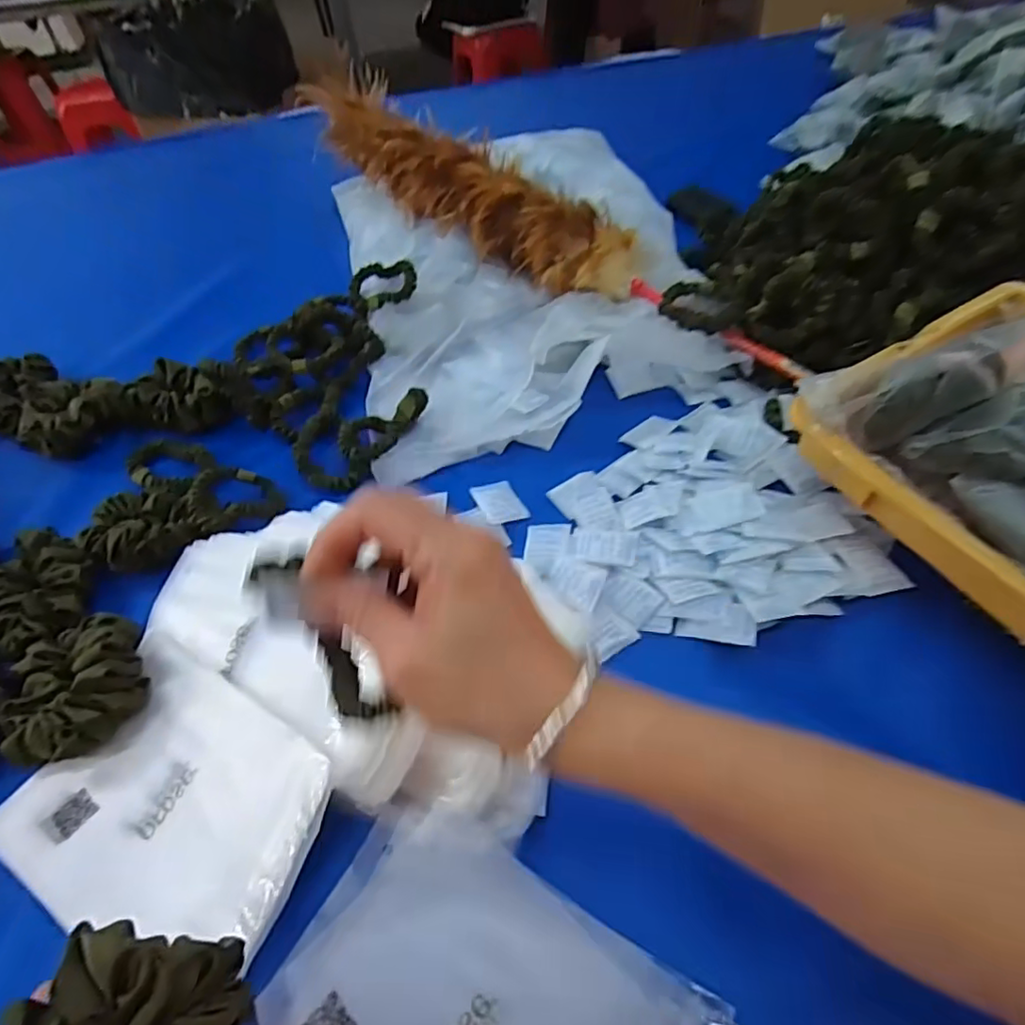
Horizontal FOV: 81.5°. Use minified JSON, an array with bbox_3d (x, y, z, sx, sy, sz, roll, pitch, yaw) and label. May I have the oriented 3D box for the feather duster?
[{"bbox_3d":[0.006,-0.331,0.627,0.101,0.099,0.656,-37,58,-23],"label":"feather duster"}]

